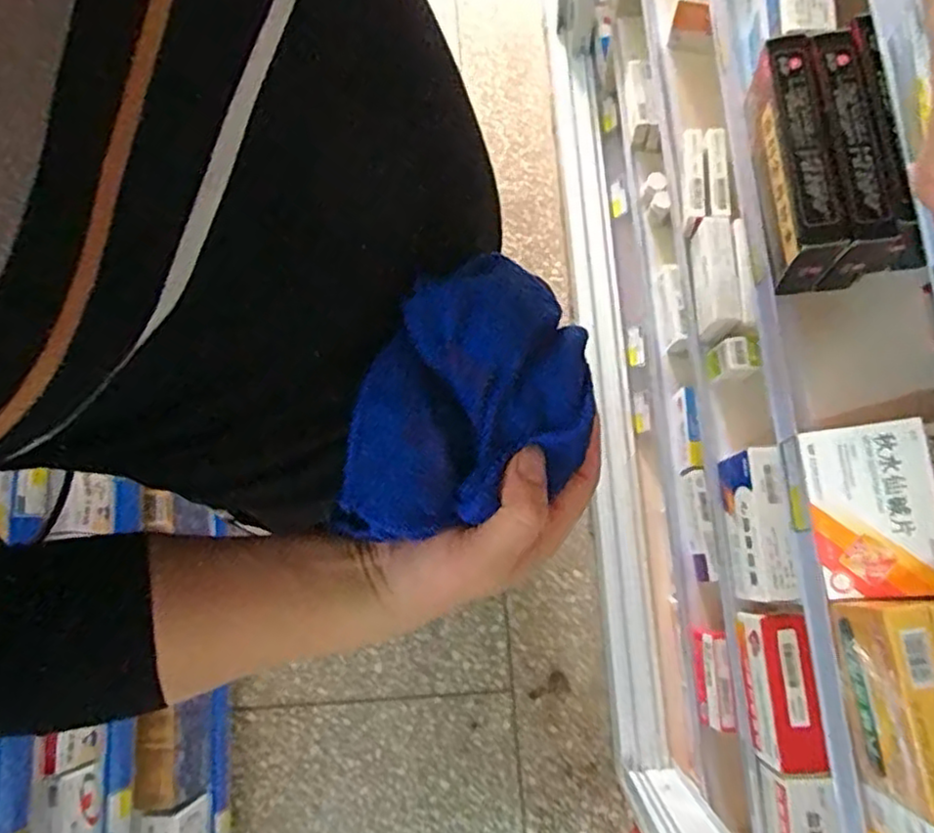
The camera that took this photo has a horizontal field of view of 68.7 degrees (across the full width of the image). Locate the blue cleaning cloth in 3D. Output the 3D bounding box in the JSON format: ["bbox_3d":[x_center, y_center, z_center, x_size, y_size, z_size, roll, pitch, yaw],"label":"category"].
[{"bbox_3d":[0.000,0.001,0.310,0.097,0.035,0.134,33,78,10],"label":"blue cleaning cloth"}]

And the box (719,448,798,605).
[{"bbox_3d":[0.279,0.107,0.658,0.034,0.086,0.139,-2,77,5],"label":"box"}]

